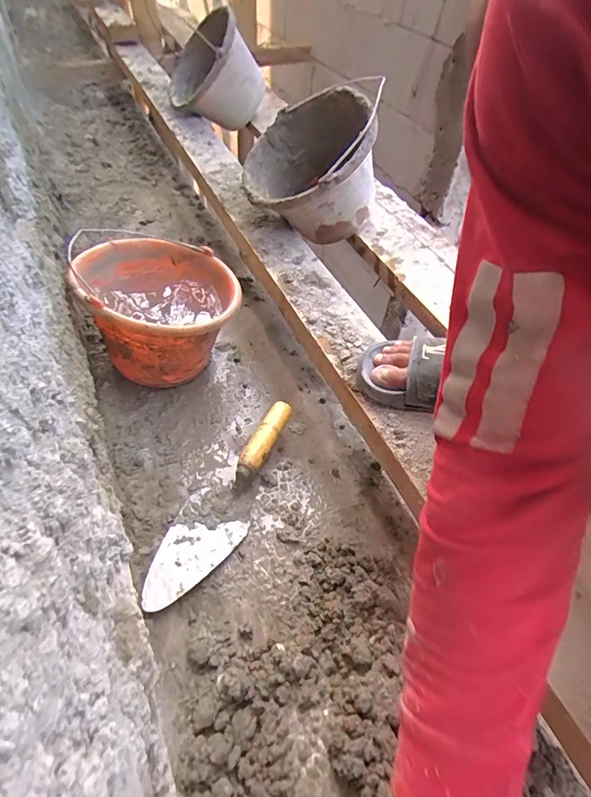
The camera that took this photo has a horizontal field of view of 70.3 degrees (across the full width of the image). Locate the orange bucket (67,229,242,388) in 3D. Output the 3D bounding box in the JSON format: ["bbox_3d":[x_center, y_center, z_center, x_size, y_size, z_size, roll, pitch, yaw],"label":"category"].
[{"bbox_3d":[-0.216,-0.139,0.696,0.212,0.192,0.242,-23,56,-22],"label":"orange bucket"}]

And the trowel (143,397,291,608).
[{"bbox_3d":[-0.097,0.133,0.573,0.084,0.053,0.313,19,52,11],"label":"trowel"}]

